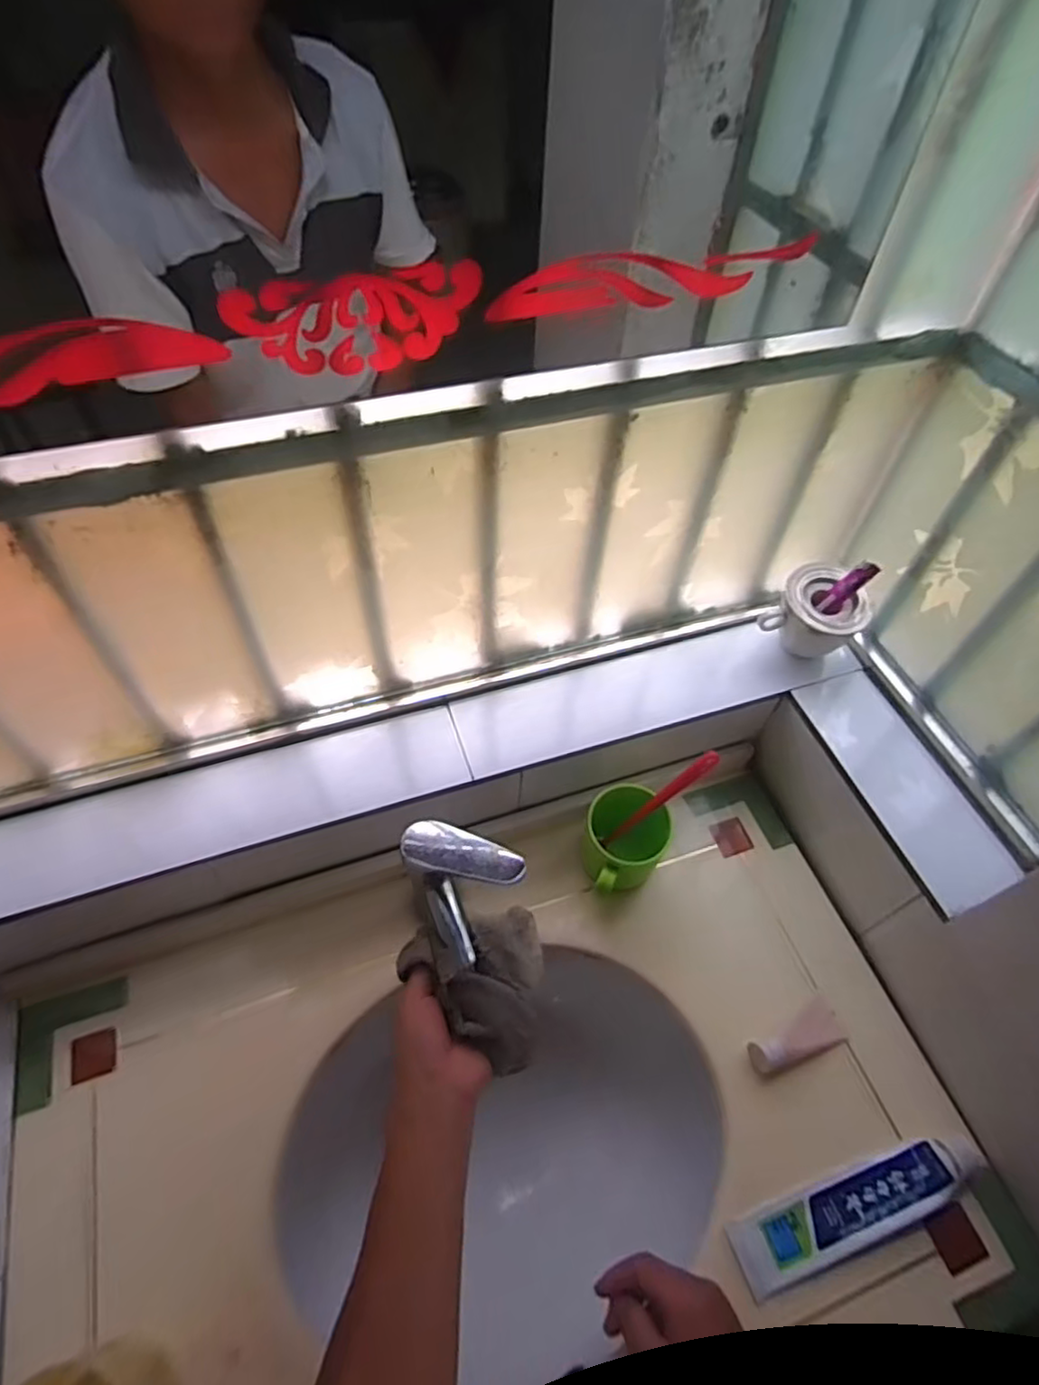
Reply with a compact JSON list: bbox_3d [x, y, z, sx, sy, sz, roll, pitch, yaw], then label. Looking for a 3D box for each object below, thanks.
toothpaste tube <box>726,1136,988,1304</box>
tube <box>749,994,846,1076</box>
[{"bbox_3d":[0.279,0.421,0.549,0.212,0.041,0.048,-15,55,-14],"label":"toothpaste tube"},{"bbox_3d":[0.257,0.317,0.621,0.104,0.025,0.039,-15,55,-14],"label":"tube"}]

